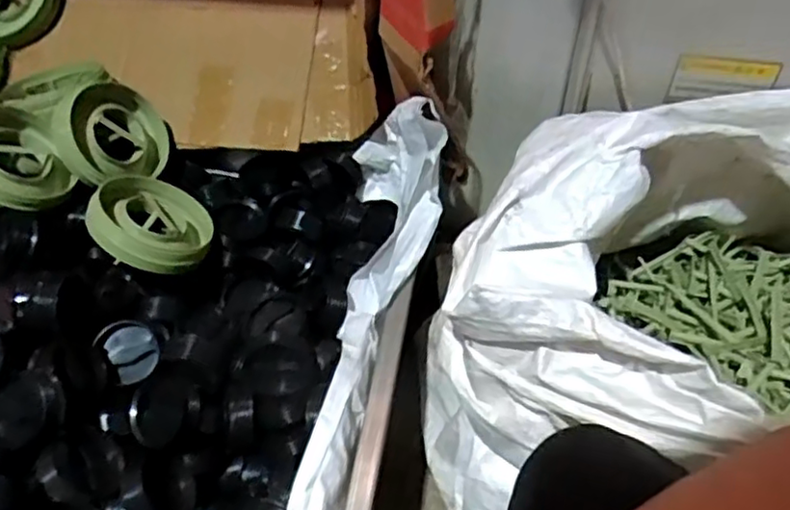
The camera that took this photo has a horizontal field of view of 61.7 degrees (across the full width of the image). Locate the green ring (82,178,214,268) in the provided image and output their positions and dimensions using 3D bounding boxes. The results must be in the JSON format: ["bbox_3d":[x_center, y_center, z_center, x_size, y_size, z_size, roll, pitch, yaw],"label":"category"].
[{"bbox_3d":[-0.274,-0.035,0.749,0.130,0.031,0.127,28,31,-18],"label":"green ring"}]

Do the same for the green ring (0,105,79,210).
[{"bbox_3d":[-0.441,-0.108,0.749,0.119,0.037,0.129,7,60,-51],"label":"green ring"}]

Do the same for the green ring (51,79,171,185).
[{"bbox_3d":[-0.352,-0.152,0.827,0.054,0.124,0.135,-10,7,37],"label":"green ring"}]

